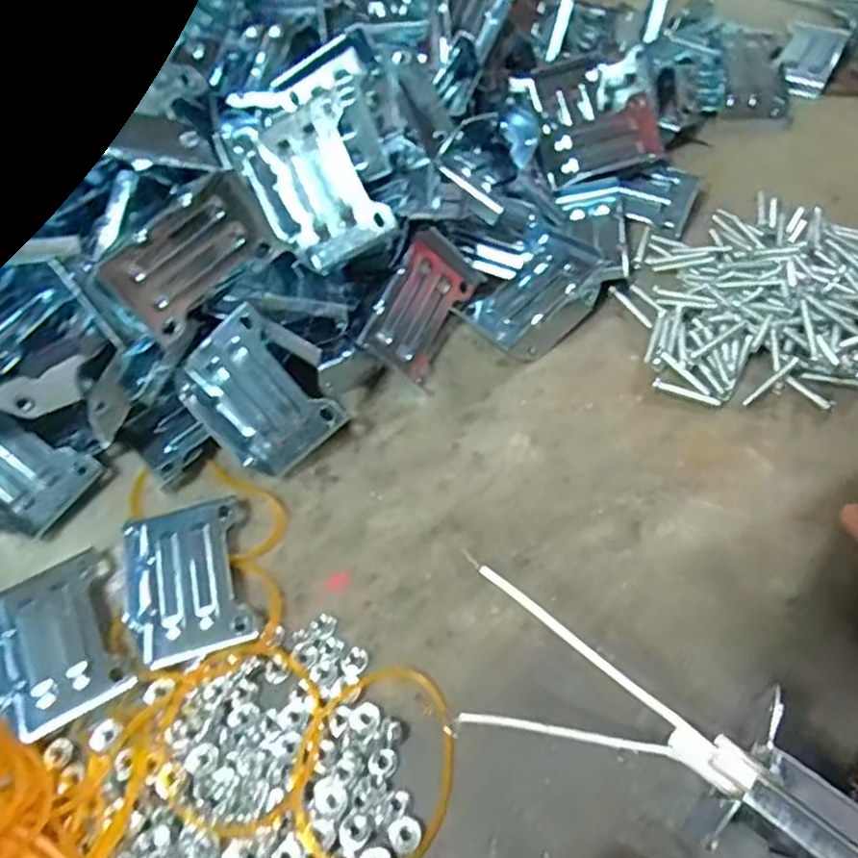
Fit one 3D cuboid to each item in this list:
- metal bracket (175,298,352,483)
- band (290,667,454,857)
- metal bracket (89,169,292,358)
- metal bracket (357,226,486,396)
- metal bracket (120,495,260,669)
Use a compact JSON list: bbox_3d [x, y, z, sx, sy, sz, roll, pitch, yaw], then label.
[{"bbox_3d":[-0.065,-0.012,0.276,0.043,0.004,0.057,-41,94,8],"label":"metal bracket"},{"bbox_3d":[-0.016,0.102,0.221,0.044,0.006,0.060,9,58,9],"label":"band"},{"bbox_3d":[-0.082,-0.061,0.258,0.057,0.036,0.005,-49,33,-15],"label":"metal bracket"},{"bbox_3d":[-0.003,-0.050,0.305,0.010,0.035,0.059,5,63,54],"label":"metal bracket"},{"bbox_3d":[-0.086,0.053,0.257,0.042,0.006,0.058,-15,57,-6],"label":"metal bracket"}]

